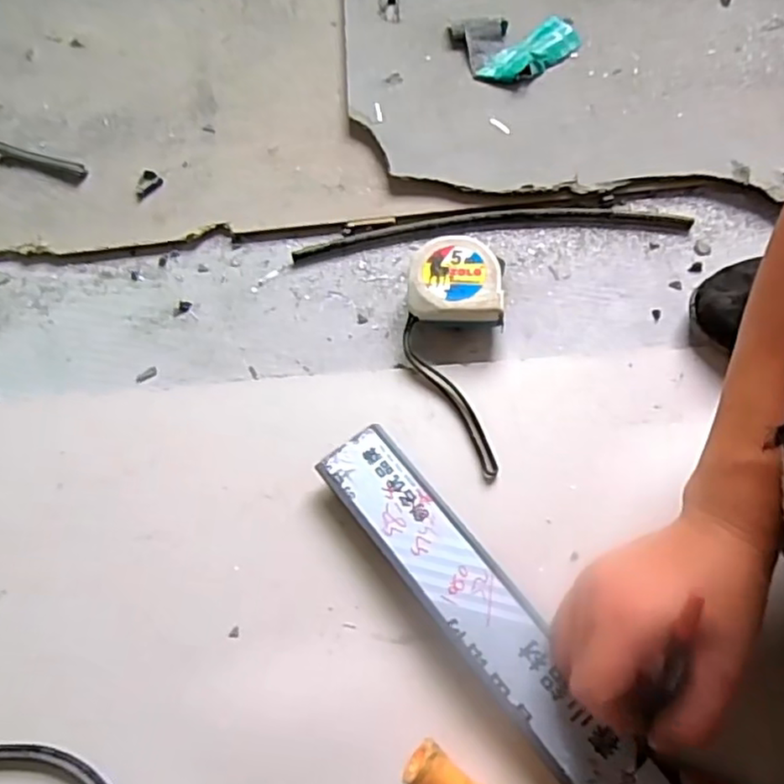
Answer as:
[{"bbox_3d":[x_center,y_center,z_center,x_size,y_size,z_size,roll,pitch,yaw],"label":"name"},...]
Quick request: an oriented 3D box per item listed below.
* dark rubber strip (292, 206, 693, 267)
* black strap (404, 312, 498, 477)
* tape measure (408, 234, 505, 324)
[{"bbox_3d":[0.075,-0.128,0.516,0.303,0.004,0.032,-5,69,1],"label":"dark rubber strip"},{"bbox_3d":[0.039,0.001,0.465,0.020,0.009,0.129,-28,70,-8],"label":"black strap"},{"bbox_3d":[0.046,-0.080,0.486,0.066,0.030,0.065,-2,69,2],"label":"tape measure"}]

